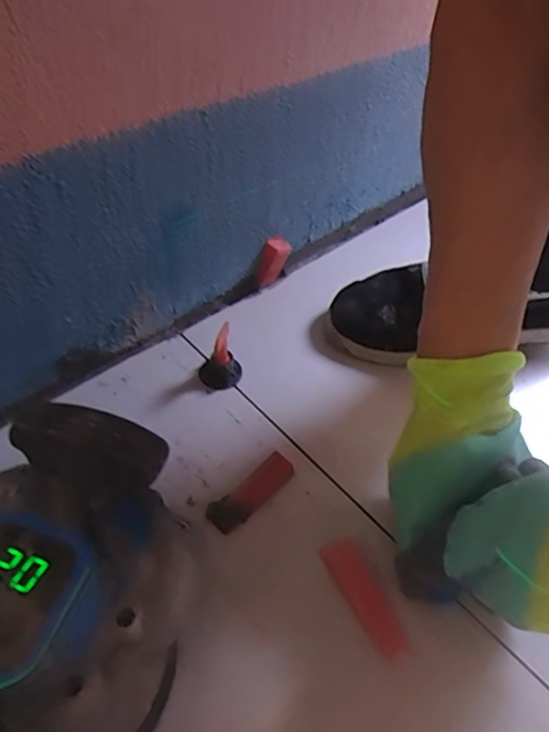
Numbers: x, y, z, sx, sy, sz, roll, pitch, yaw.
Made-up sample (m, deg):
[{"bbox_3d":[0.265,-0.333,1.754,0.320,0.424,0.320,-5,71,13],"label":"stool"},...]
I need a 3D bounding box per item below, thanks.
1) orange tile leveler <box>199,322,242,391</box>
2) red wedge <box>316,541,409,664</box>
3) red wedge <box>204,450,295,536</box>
[{"bbox_3d":[-0.044,-0.007,0.445,0.033,0.050,0.031,3,49,-4],"label":"orange tile leveler"},{"bbox_3d":[0.057,0.144,0.349,0.024,0.004,0.074,-22,57,-21],"label":"red wedge"},{"bbox_3d":[-0.017,0.088,0.385,0.067,0.012,0.023,-35,61,-30],"label":"red wedge"}]

